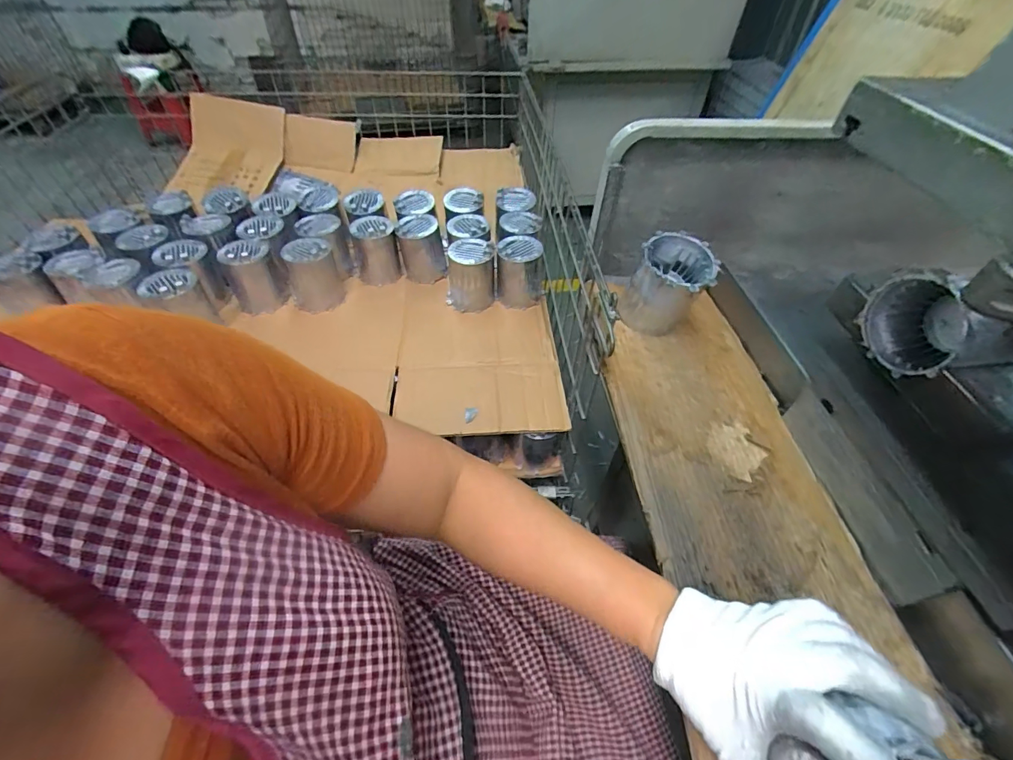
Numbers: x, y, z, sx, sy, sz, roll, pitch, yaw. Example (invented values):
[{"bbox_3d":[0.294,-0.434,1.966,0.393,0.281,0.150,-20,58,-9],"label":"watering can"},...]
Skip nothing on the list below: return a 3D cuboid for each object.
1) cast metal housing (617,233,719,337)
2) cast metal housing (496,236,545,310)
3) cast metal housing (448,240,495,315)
[{"bbox_3d":[0.214,-0.117,0.594,0.102,0.121,0.090,17,51,13],"label":"cast metal housing"},{"bbox_3d":[0.026,-0.215,0.874,0.092,0.116,0.084,-4,50,-5],"label":"cast metal housing"},{"bbox_3d":[-0.070,-0.207,0.863,0.093,0.116,0.088,2,49,0],"label":"cast metal housing"}]

